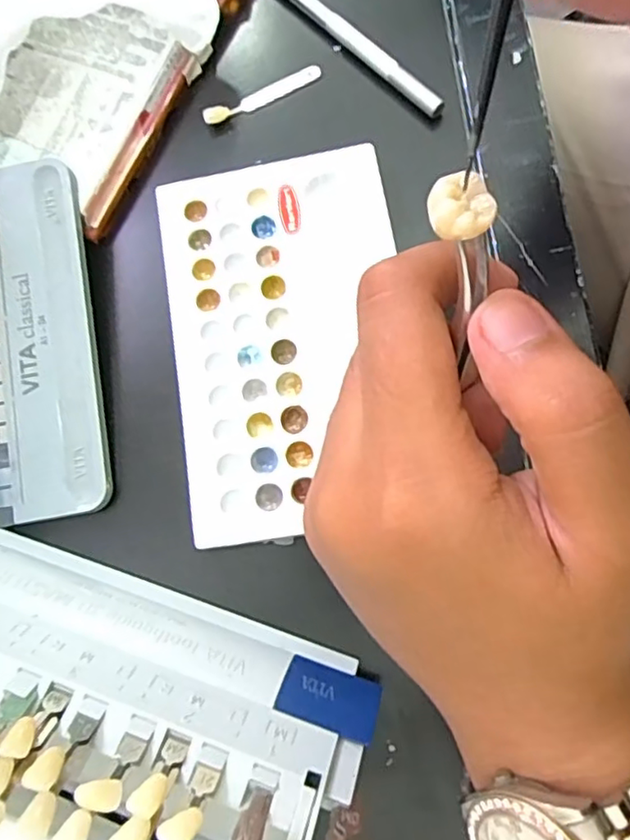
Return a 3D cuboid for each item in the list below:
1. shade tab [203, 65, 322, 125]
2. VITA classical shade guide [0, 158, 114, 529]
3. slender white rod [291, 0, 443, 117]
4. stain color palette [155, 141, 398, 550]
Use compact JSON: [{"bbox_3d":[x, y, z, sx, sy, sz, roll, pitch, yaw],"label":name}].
[{"bbox_3d":[-0.024,-0.146,0.268,0.056,0.004,0.006,-26,75,-1],"label":"shade tab"},{"bbox_3d":[-0.123,-0.031,0.241,0.068,0.017,0.142,-11,76,3],"label":"VITA classical shade guide"},{"bbox_3d":[0.008,-0.178,0.270,0.130,0.010,0.010,43,84,13],"label":"slender white rod"},{"bbox_3d":[-0.010,-0.033,0.235,0.091,0.009,0.149,-10,76,3],"label":"stain color palette"}]

